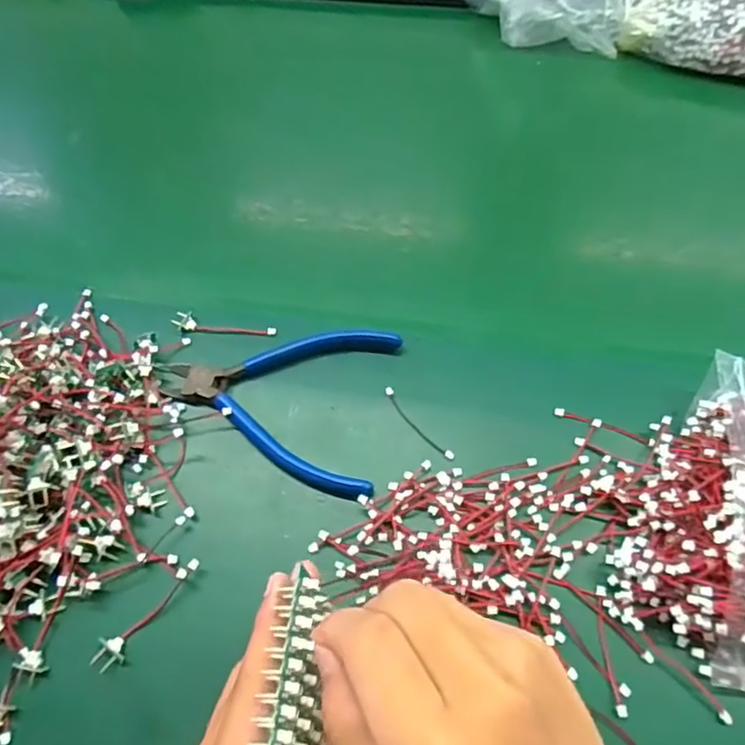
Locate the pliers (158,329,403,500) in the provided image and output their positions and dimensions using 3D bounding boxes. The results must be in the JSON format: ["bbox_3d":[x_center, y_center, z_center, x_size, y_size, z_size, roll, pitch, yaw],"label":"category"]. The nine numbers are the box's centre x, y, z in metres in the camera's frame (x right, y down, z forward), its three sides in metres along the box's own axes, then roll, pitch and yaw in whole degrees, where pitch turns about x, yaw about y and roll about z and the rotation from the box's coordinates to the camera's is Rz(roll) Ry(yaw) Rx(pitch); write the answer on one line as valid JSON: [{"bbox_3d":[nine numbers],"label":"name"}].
[{"bbox_3d":[-0.062,0.014,0.369,0.141,0.012,0.105,8,60,8],"label":"pliers"}]

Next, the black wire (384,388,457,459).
[{"bbox_3d":[0.026,0.029,0.359,0.008,0.004,0.058,-36,64,-17],"label":"black wire"}]

